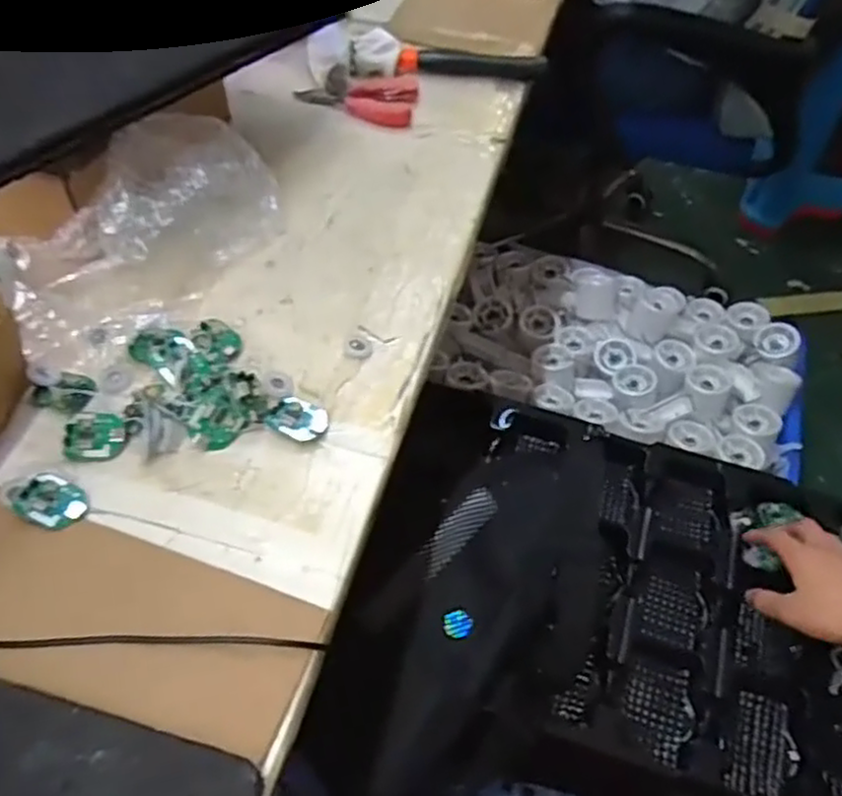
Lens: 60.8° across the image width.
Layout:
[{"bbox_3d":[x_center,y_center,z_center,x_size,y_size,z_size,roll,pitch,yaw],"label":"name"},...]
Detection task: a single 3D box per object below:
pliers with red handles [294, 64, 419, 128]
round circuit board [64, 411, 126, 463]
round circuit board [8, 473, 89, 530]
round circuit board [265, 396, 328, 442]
[{"bbox_3d":[-0.059,-0.285,0.672,0.109,0.020,0.073,9,52,5],"label":"pliers with red handles"},{"bbox_3d":[-0.194,0.022,0.431,0.034,0.011,0.031,1,52,-1],"label":"round circuit board"},{"bbox_3d":[-0.209,0.057,0.402,0.041,0.008,0.030,27,56,18],"label":"round circuit board"},{"bbox_3d":[-0.075,0.013,0.445,0.035,0.008,0.026,23,54,15],"label":"round circuit board"}]

